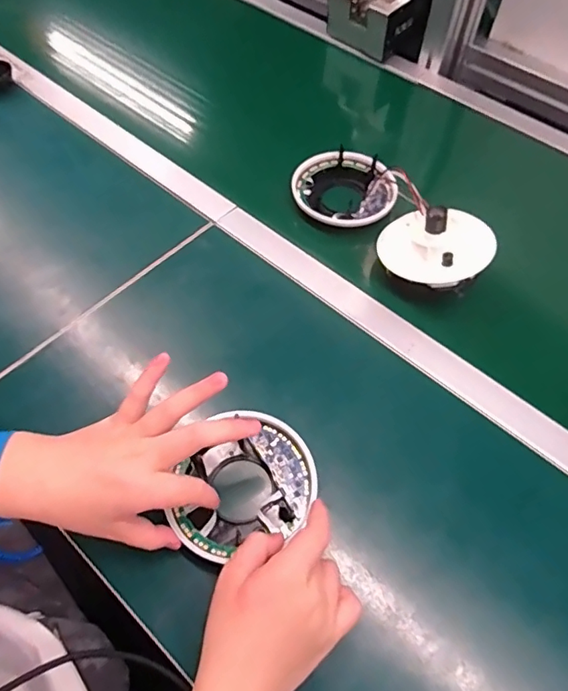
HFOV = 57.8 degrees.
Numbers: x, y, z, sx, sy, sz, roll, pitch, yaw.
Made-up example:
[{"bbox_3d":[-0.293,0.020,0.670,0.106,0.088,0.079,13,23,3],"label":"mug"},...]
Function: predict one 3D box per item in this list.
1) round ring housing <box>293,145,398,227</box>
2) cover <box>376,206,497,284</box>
[{"bbox_3d":[0.080,-0.205,0.678,0.130,0.035,0.123,0,60,0],"label":"round ring housing"},{"bbox_3d":[0.164,-0.118,0.574,0.128,0.048,0.101,8,63,28],"label":"cover"}]

